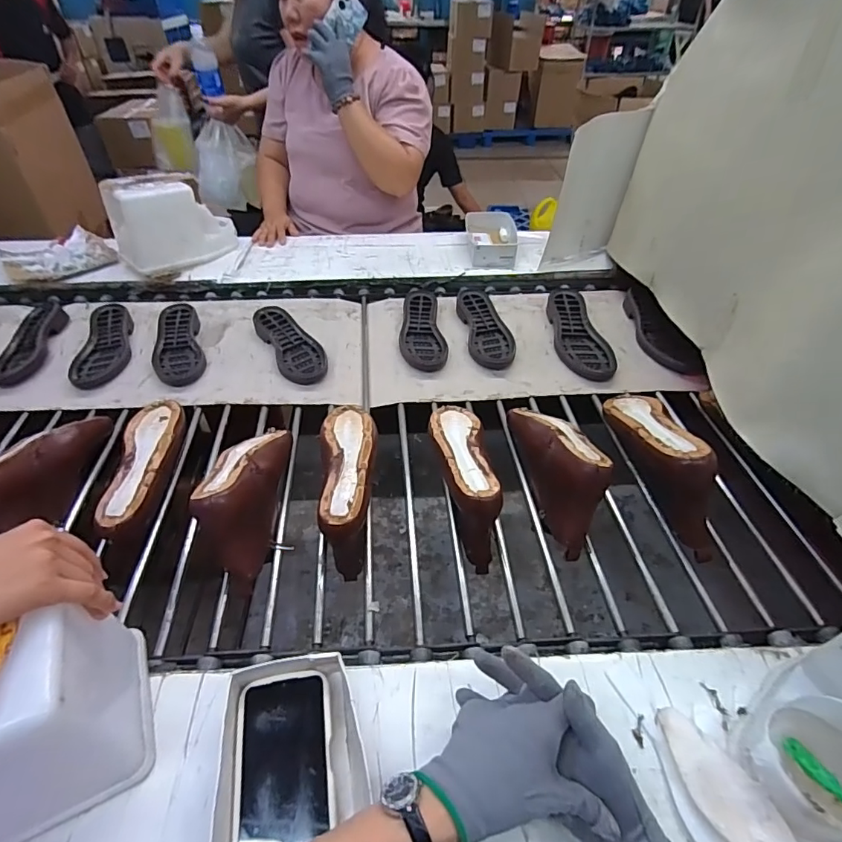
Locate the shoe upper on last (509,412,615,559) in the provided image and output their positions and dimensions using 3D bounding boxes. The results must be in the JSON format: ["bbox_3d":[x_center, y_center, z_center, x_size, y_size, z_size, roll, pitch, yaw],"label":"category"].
[{"bbox_3d":[0.197,0.051,0.677,0.075,0.098,0.236,-6,44,-6],"label":"shoe upper on last"}]

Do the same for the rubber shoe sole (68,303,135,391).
[{"bbox_3d":[-0.606,-0.151,0.917,0.085,0.031,0.228,-10,44,-11],"label":"rubber shoe sole"}]

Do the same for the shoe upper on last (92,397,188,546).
[{"bbox_3d":[-0.388,0.070,0.682,0.067,0.061,0.236,-4,43,-4],"label":"shoe upper on last"}]

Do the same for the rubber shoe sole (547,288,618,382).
[{"bbox_3d":[0.310,-0.178,0.952,0.094,0.036,0.260,0,43,0],"label":"rubber shoe sole"}]

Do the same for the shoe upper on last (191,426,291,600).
[{"bbox_3d":[-0.234,0.093,0.634,0.074,0.102,0.229,-1,43,0],"label":"shoe upper on last"}]

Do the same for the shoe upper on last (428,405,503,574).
[{"bbox_3d":[0.058,0.075,0.693,0.073,0.109,0.232,-3,43,-3],"label":"shoe upper on last"}]

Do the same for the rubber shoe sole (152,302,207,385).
[{"bbox_3d":[-0.473,-0.154,0.930,0.087,0.034,0.225,-16,45,-16],"label":"rubber shoe sole"}]

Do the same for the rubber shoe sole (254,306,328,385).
[{"bbox_3d":[-0.248,-0.149,0.922,0.084,0.041,0.225,-23,48,-22],"label":"rubber shoe sole"}]

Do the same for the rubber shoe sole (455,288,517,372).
[{"bbox_3d":[0.126,-0.193,0.970,0.087,0.036,0.241,-7,44,-7],"label":"rubber shoe sole"}]

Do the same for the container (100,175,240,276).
[{"bbox_3d":[-0.564,-0.447,1.096,0.128,0.195,0.252,29,51,28],"label":"container"}]

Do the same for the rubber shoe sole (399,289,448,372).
[{"bbox_3d":[-0.002,-0.193,0.970,0.085,0.040,0.256,-4,43,-4],"label":"rubber shoe sole"}]

